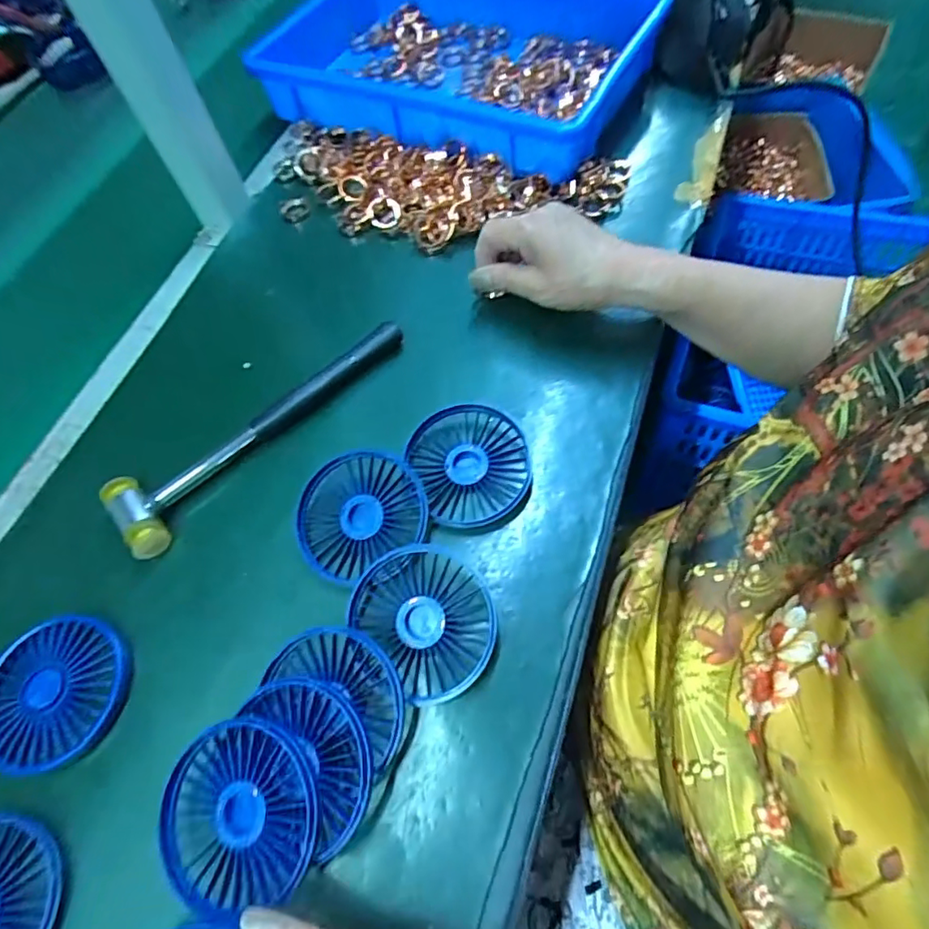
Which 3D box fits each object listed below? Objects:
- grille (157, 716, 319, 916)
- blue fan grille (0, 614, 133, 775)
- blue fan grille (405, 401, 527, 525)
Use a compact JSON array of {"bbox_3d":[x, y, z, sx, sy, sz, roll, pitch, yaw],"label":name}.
[{"bbox_3d":[-0.117,0.177,0.287,0.080,0.015,0.082,-12,59,-1],"label":"grille"},{"bbox_3d":[-0.251,0.137,0.341,0.086,0.007,0.086,-10,58,0],"label":"blue fan grille"},{"bbox_3d":[0.004,-0.002,0.384,0.077,0.015,0.082,-3,59,5],"label":"blue fan grille"}]

